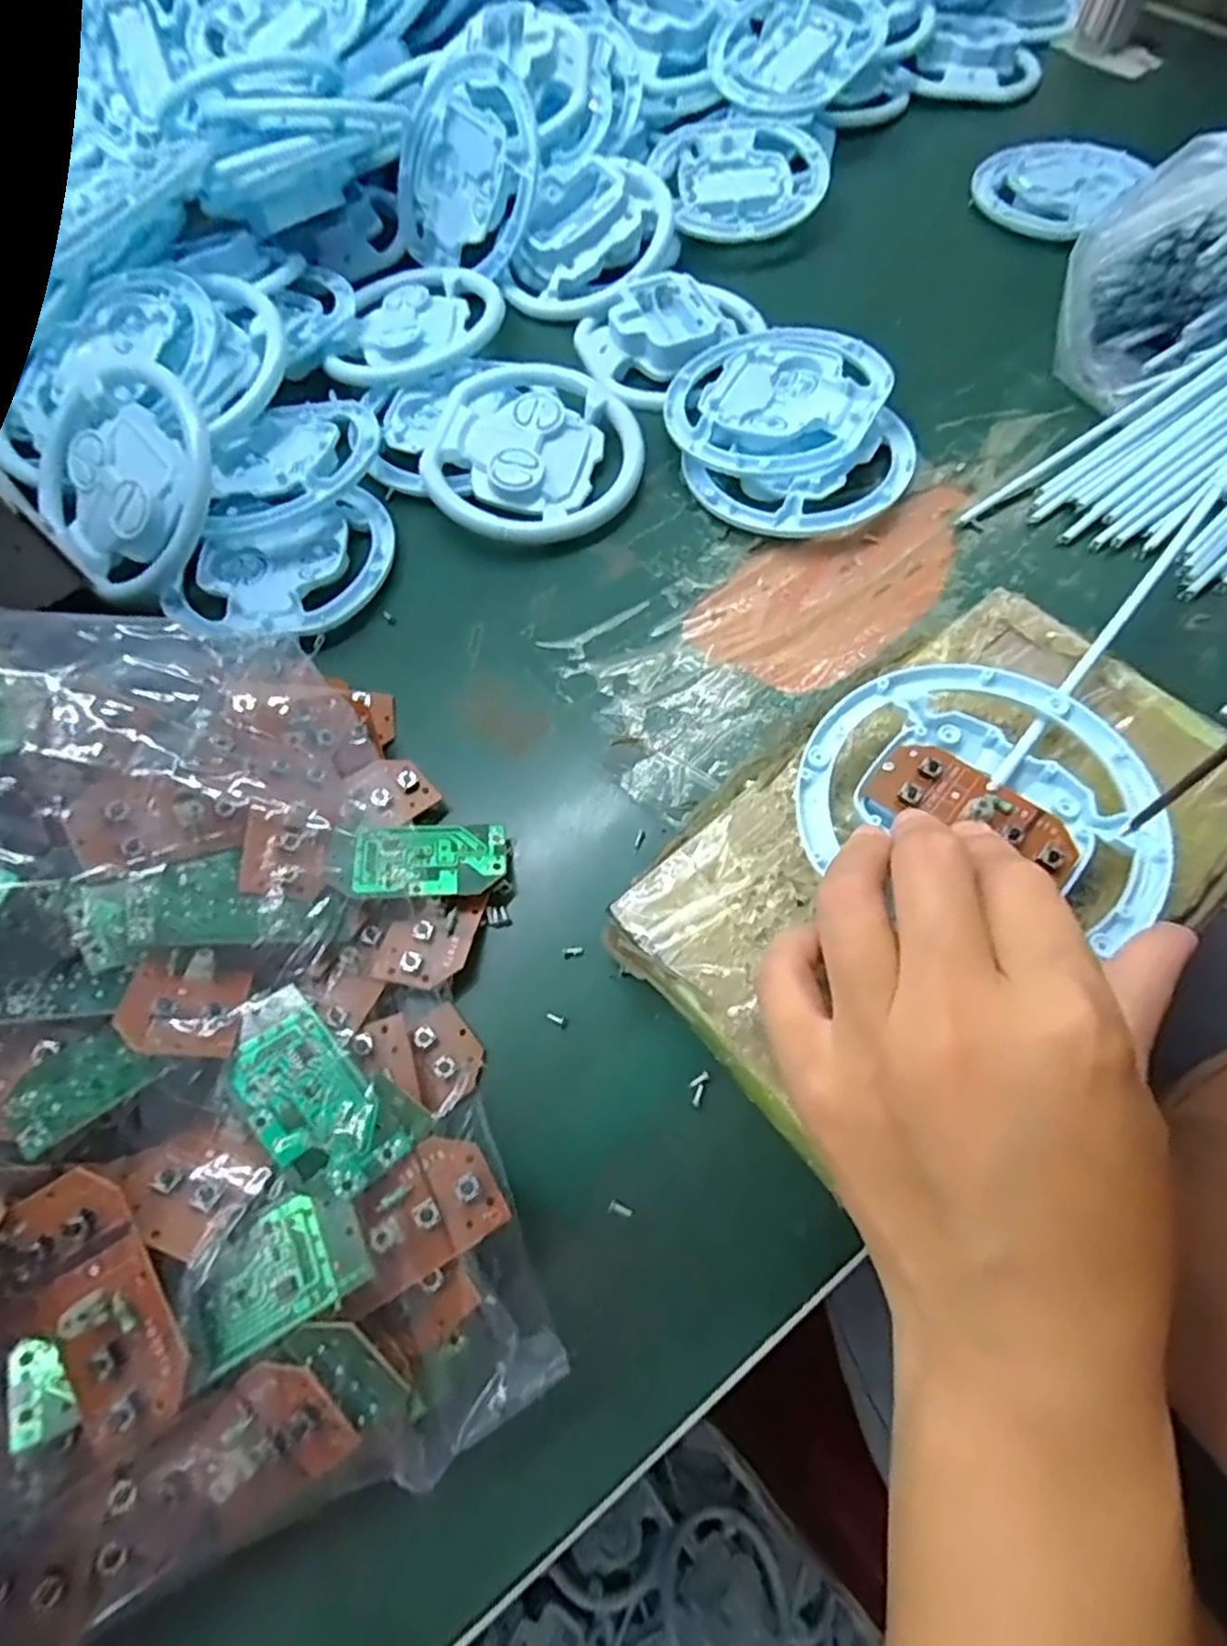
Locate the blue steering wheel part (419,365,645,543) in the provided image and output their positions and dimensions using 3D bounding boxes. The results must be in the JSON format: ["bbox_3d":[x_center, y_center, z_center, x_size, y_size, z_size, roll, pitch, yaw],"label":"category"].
[{"bbox_3d":[-0.038,-0.177,0.341,0.096,0.019,0.102,-1,66,2],"label":"blue steering wheel part"}]

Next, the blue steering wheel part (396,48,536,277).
[{"bbox_3d":[-0.083,-0.365,0.397,0.101,0.092,0.012,37,34,18],"label":"blue steering wheel part"}]

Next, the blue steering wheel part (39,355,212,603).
[{"bbox_3d":[-0.221,-0.161,0.321,0.105,0.016,0.089,44,104,11],"label":"blue steering wheel part"}]

